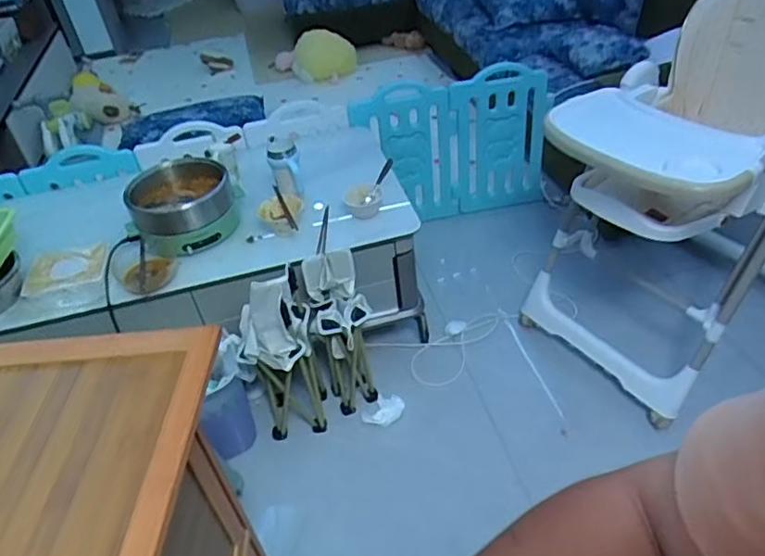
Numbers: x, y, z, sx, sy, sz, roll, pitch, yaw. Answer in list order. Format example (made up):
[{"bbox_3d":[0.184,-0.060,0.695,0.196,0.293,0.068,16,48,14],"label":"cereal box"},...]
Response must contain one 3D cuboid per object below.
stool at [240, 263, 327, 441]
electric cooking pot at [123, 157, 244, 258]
[{"bbox_3d":[-0.260,0.221,1.546,0.190,0.503,0.171,-17,41,-11],"label":"stool"},{"bbox_3d":[-0.546,-0.191,1.627,0.296,0.165,0.262,-15,41,-9],"label":"electric cooking pot"}]

